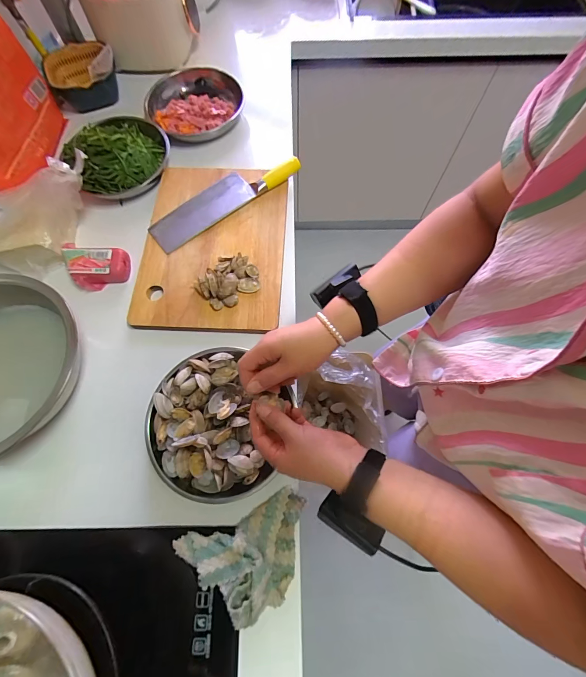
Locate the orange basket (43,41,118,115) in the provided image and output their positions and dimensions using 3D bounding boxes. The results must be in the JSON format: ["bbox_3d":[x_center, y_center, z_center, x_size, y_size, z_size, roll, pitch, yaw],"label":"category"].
[{"bbox_3d":[-0.484,-0.605,0.748,0.150,0.083,0.132,-27,73,-9],"label":"orange basket"}]

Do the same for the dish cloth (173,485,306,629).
[{"bbox_3d":[-0.052,0.283,0.416,0.160,0.034,0.117,-21,73,-8],"label":"dish cloth"}]

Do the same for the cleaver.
[{"bbox_3d":[-0.131,-0.277,0.623,0.310,0.024,0.073,-37,75,-12],"label":"cleaver"}]

